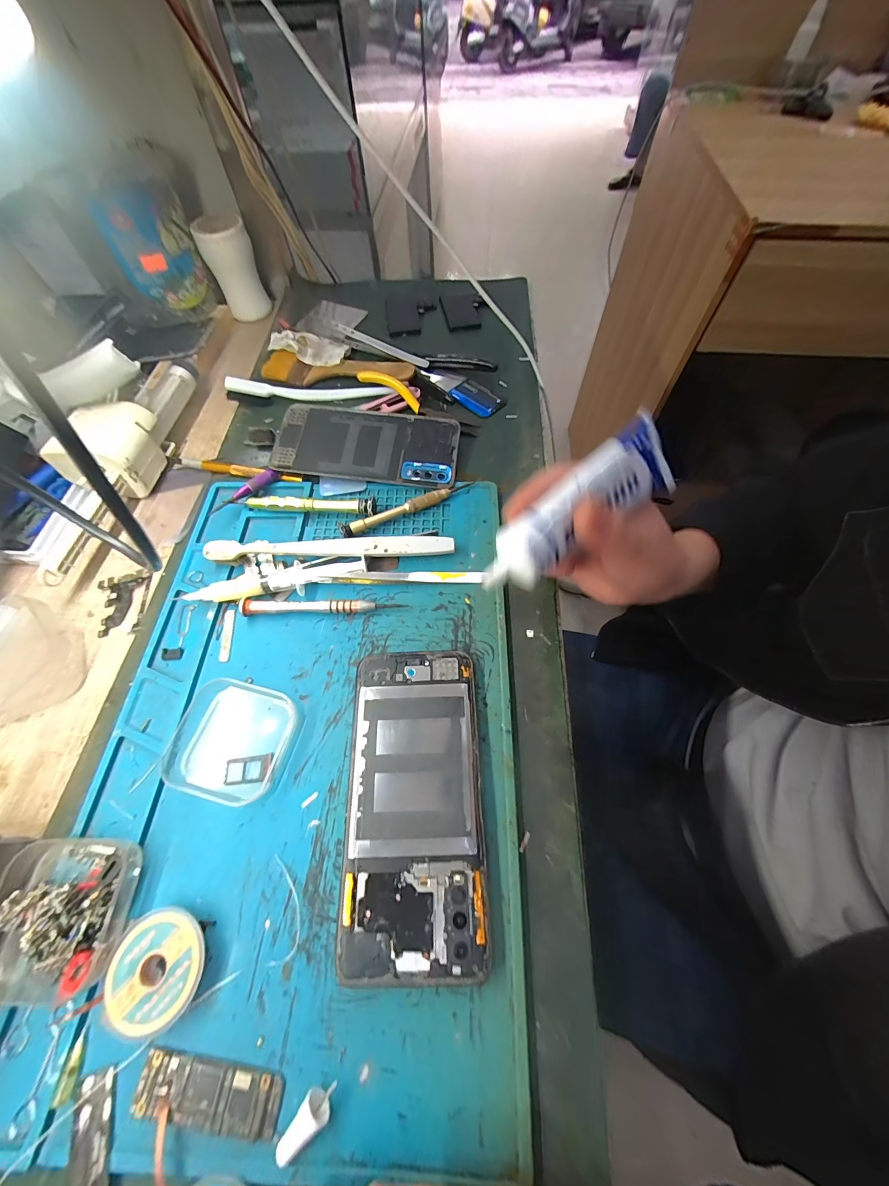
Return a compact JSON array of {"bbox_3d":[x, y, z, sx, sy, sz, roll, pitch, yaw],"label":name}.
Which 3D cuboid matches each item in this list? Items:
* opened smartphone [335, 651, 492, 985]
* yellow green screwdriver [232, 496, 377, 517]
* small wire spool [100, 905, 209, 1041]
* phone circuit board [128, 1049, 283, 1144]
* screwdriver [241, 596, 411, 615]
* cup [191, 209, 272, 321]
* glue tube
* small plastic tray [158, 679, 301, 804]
[{"bbox_3d":[-0.017,0.112,0.216,0.073,0.010,0.157,-2,63,0],"label":"opened smartphone"},{"bbox_3d":[-0.111,-0.070,0.307,0.113,0.014,0.011,2,63,2],"label":"yellow green screwdriver"},{"bbox_3d":[-0.137,0.179,0.182,0.042,0.012,0.045,-1,63,1],"label":"small wire spool"},{"bbox_3d":[-0.103,0.218,0.165,0.064,0.004,0.020,6,63,5],"label":"phone circuit board"},{"bbox_3d":[-0.087,0.009,0.271,0.115,0.010,0.012,-2,63,0],"label":"screwdriver"},{"bbox_3d":[-0.236,-0.366,0.429,0.053,0.080,0.044,-25,65,-11],"label":"cup"},{"bbox_3d":[0.071,-0.044,0.196,0.122,0.023,0.034,-38,68,-10],"label":"glue tube"},{"bbox_3d":[-0.125,0.086,0.228,0.066,0.018,0.063,12,64,7],"label":"small plastic tray"}]

